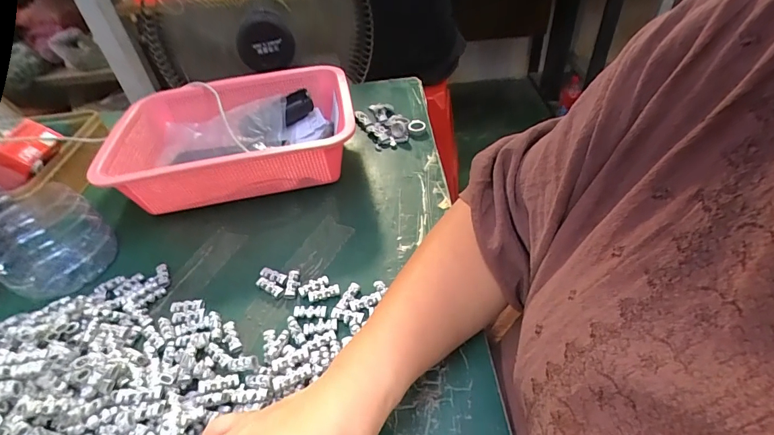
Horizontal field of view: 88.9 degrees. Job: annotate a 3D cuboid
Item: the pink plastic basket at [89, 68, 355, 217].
[{"bbox_3d":[-0.195,-0.106,0.530,0.274,0.089,0.210,-8,43,-1],"label":"pink plastic basket"}]

